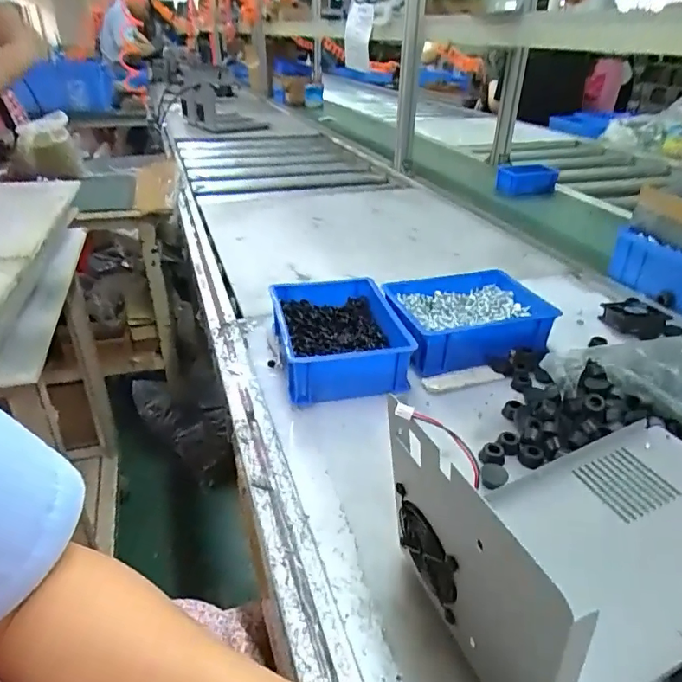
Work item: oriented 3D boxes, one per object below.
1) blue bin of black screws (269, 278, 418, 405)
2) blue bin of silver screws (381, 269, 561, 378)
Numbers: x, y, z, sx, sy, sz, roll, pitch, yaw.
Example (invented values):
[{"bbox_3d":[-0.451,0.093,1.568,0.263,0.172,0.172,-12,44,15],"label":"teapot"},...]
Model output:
[{"bbox_3d":[-0.004,-0.008,0.638,0.141,0.065,0.200,-7,32,-12],"label":"blue bin of black screws"},{"bbox_3d":[0.164,-0.028,0.681,0.201,0.064,0.169,-8,32,-15],"label":"blue bin of silver screws"}]

